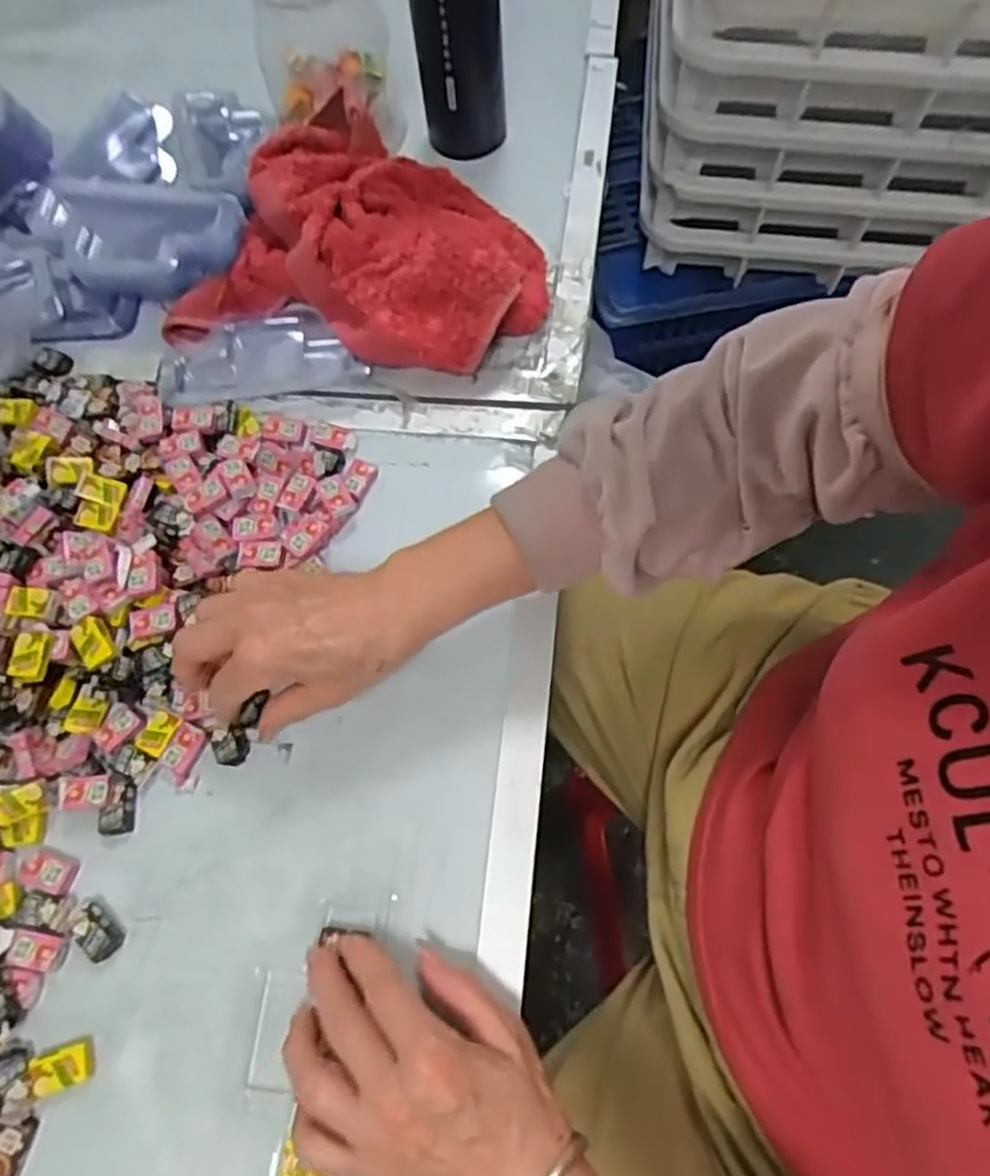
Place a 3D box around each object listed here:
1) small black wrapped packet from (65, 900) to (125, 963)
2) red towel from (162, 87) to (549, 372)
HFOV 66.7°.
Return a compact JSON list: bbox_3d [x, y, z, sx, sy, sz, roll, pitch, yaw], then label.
[{"bbox_3d":[-0.208,0.177,0.388,0.031,0.008,0.018,40,75,17],"label":"small black wrapped packet"},{"bbox_3d":[-0.086,-0.242,0.530,0.254,0.057,0.178,12,69,7],"label":"red towel"}]

